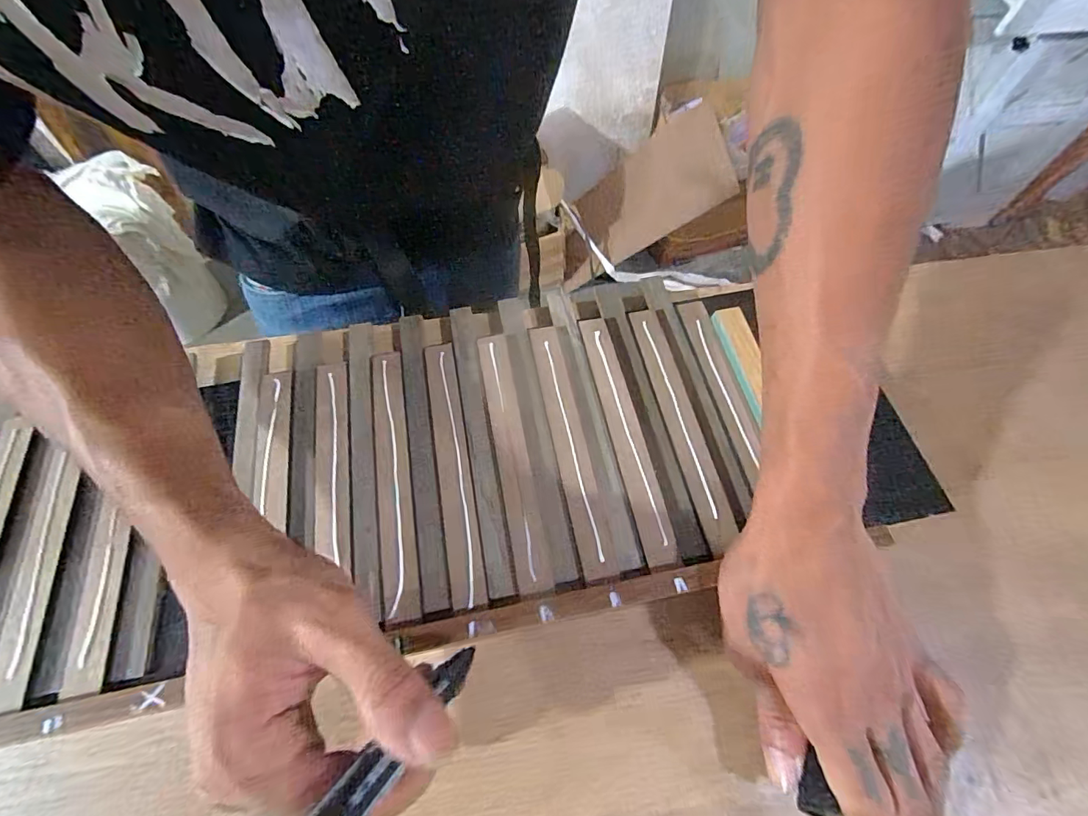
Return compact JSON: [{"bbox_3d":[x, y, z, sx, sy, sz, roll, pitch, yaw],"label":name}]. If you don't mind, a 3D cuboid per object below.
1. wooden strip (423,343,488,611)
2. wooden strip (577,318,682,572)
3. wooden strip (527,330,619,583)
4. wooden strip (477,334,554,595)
[{"bbox_3d":[-0.057,0.032,0.290,0.020,0.011,0.168,-10,62,-5],"label":"wooden strip"},{"bbox_3d":[0.051,0.012,0.297,0.019,0.005,0.169,-10,62,-5],"label":"wooden strip"},{"bbox_3d":[0.015,0.019,0.293,0.019,0.006,0.171,-10,62,-5],"label":"wooden strip"},{"bbox_3d":[-0.021,0.026,0.294,0.019,0.004,0.168,-10,64,-5],"label":"wooden strip"}]

